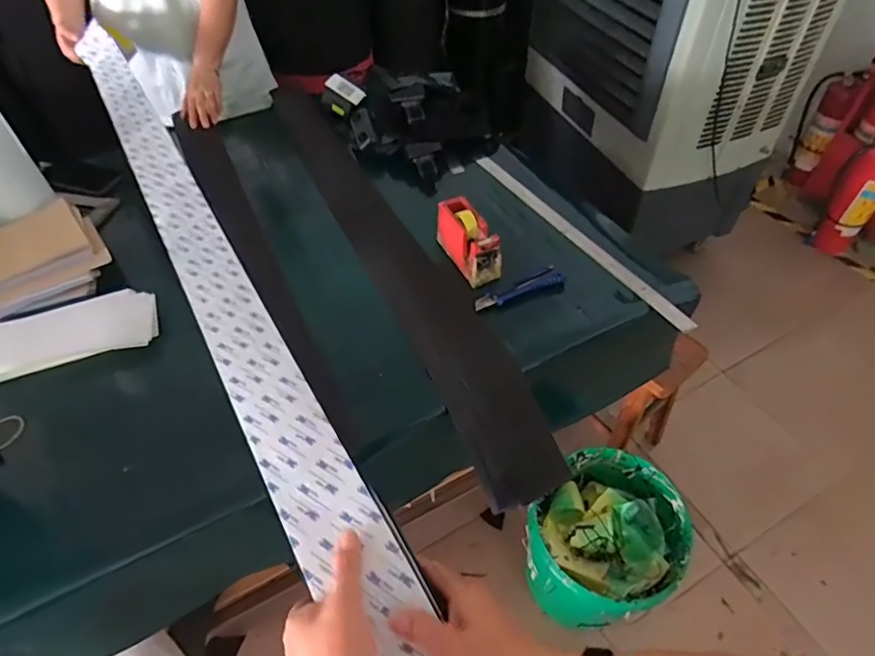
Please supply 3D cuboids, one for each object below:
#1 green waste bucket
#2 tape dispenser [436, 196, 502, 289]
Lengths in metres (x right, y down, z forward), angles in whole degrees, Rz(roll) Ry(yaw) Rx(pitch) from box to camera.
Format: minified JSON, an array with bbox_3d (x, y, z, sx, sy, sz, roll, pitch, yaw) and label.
[{"bbox_3d":[0.339,0.459,1.131,0.269,0.277,0.290,0,50,1],"label":"green waste bucket"},{"bbox_3d":[0.048,-0.141,0.865,0.054,0.075,0.140,-22,53,-17],"label":"tape dispenser"}]

